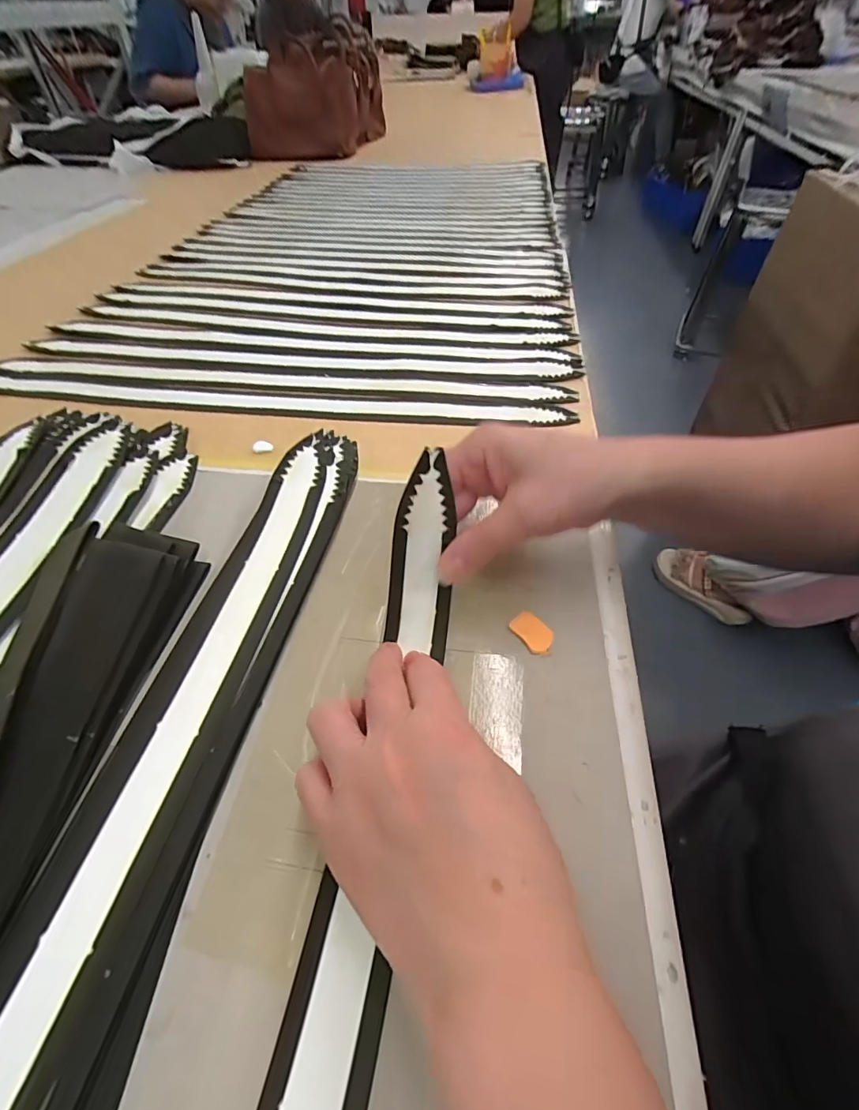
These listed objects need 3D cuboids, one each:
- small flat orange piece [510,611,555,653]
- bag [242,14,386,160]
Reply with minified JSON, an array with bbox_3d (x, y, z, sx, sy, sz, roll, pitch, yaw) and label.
[{"bbox_3d":[0.061,0.045,0.286,0.017,0.004,0.026,-30,54,-25],"label":"small flat orange piece"},{"bbox_3d":[-0.284,-1.172,1.243,0.328,0.230,0.400,-3,48,-3],"label":"bag"}]

